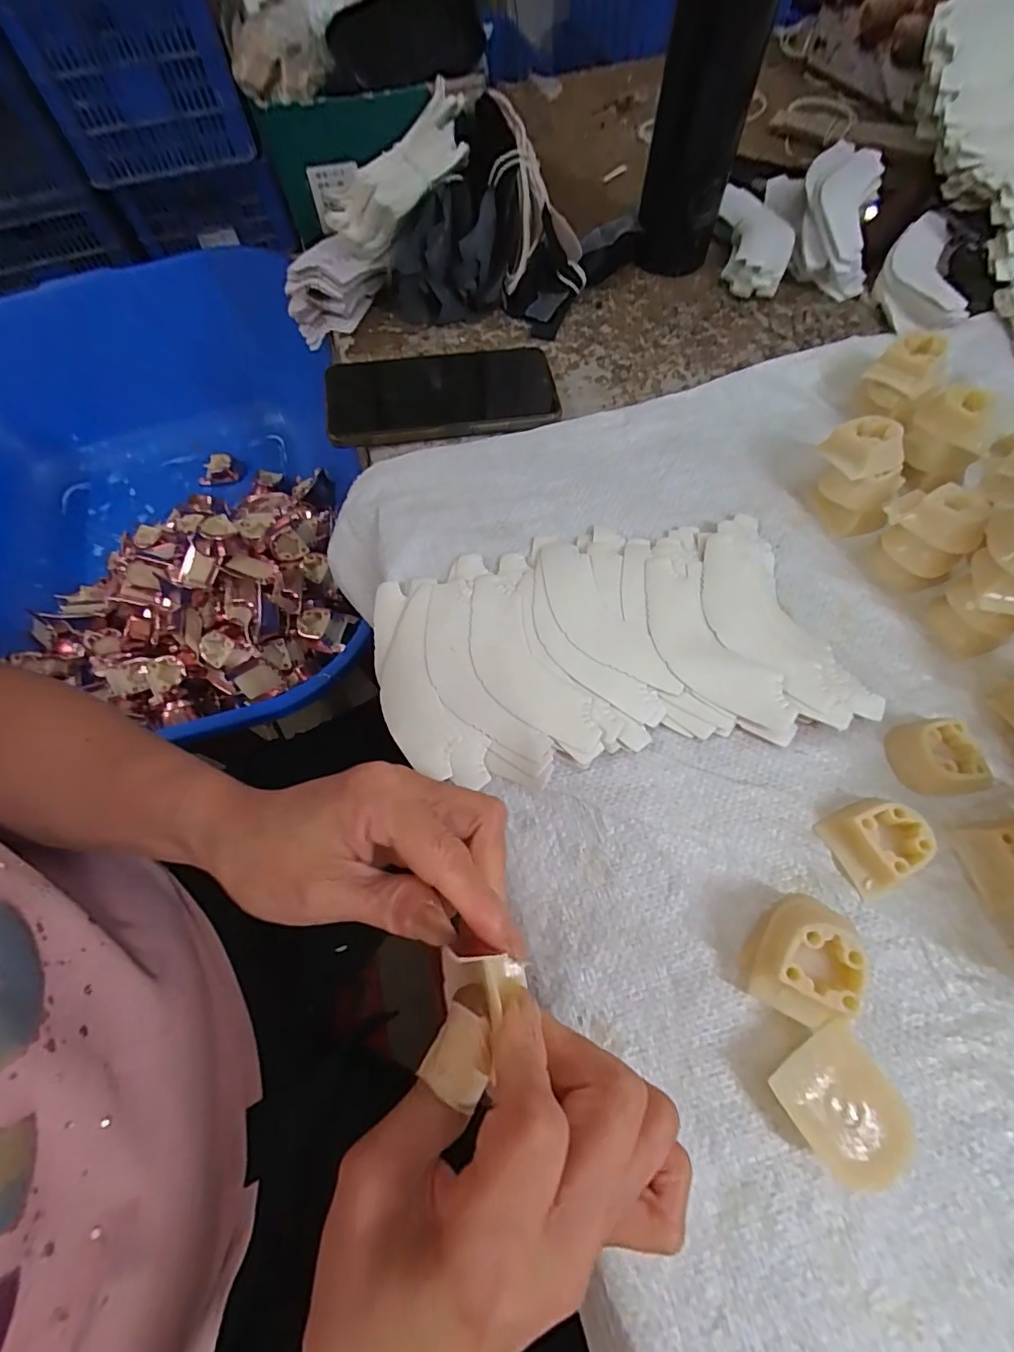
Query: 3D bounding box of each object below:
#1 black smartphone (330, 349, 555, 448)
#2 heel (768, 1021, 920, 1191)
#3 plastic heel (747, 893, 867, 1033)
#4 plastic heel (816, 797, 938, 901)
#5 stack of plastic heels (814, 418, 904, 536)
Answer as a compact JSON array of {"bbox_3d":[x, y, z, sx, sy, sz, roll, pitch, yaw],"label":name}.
[{"bbox_3d":[-0.049,-0.204,0.379,0.161,0.010,0.086,-8,65,-4],"label":"black smartphone"},{"bbox_3d":[0.130,0.168,0.207,0.041,0.020,0.045,-28,68,-13],"label":"heel"},{"bbox_3d":[0.124,0.120,0.221,0.035,0.035,0.043,29,68,13],"label":"plastic heel"},{"bbox_3d":[0.175,0.078,0.250,0.040,0.016,0.037,-28,68,-12],"label":"plastic heel"},{"bbox_3d":[0.216,-0.123,0.324,0.043,0.043,0.054,2,65,1],"label":"stack of plastic heels"}]

